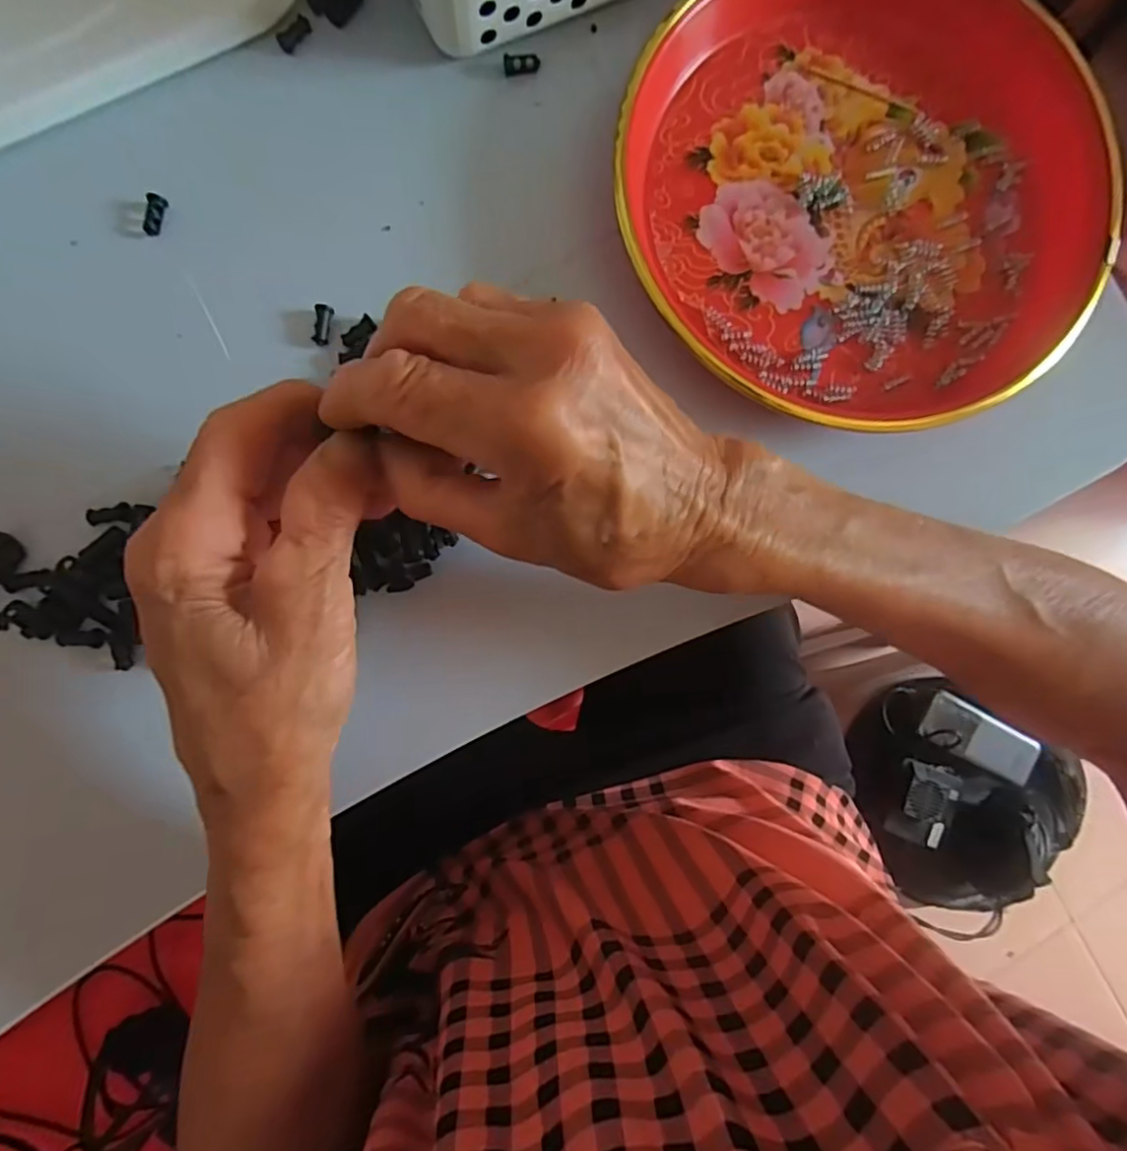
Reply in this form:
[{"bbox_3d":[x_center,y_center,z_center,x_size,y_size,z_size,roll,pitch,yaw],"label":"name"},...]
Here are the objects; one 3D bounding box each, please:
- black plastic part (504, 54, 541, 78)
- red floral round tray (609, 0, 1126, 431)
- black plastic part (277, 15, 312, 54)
[{"bbox_3d":[-0.019,-0.238,0.298,0.017,0.004,0.007,-7,87,-5],"label":"black plastic part"},{"bbox_3d":[0.135,-0.176,0.290,0.215,0.029,0.208,0,86,-4],"label":"red floral round tray"},{"bbox_3d":[-0.123,-0.248,0.294,0.017,0.005,0.007,-40,90,-6],"label":"black plastic part"}]

